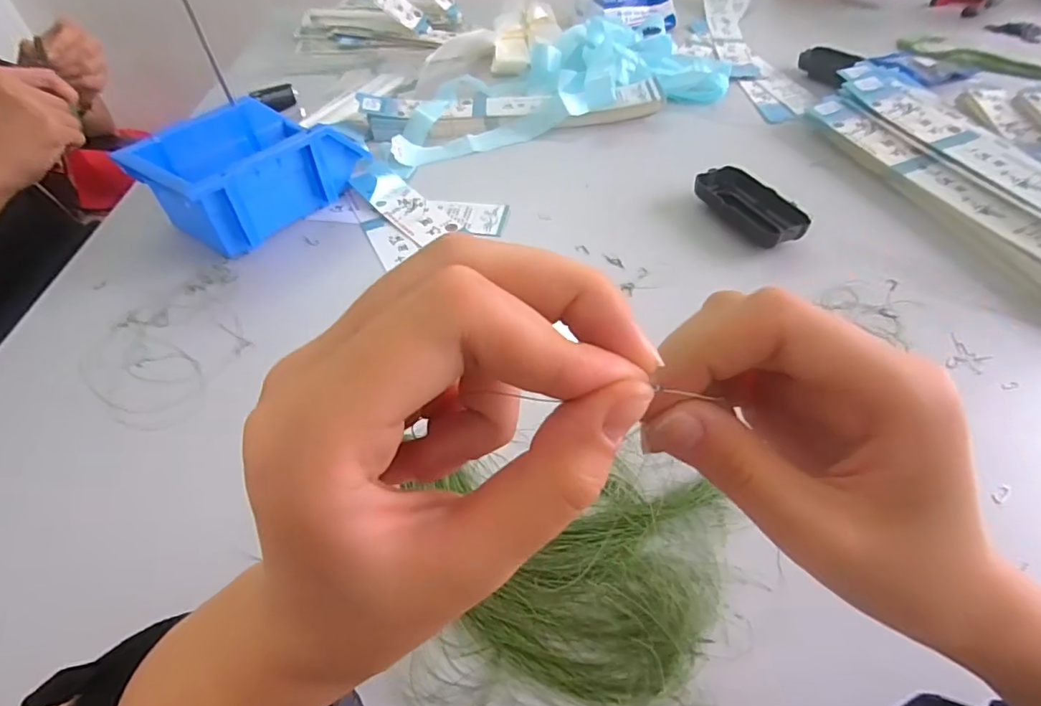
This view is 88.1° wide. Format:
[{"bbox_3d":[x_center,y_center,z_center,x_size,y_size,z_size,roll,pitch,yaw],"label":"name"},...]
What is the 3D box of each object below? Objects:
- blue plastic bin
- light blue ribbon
[{"bbox_3d":[-0.257,-0.174,0.520,0.122,0.081,0.174,26,55,24],"label":"blue plastic bin"},{"bbox_3d":[0.031,-0.350,0.690,0.432,0.049,0.222,-17,50,-12],"label":"light blue ribbon"}]

